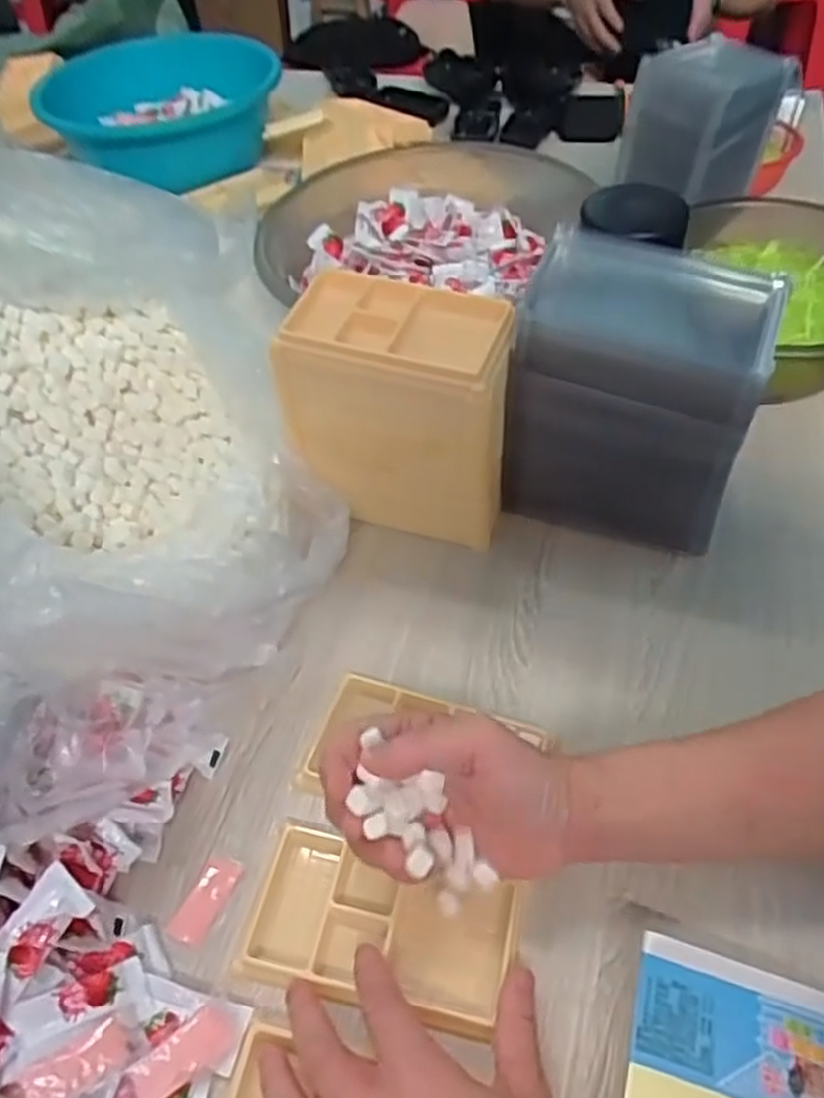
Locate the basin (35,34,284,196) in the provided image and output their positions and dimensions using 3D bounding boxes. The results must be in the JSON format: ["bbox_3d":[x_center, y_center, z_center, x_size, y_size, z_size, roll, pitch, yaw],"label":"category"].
[{"bbox_3d":[-0.291,-0.550,0.975,0.247,0.096,0.242,-2,50,3],"label":"basin"}]

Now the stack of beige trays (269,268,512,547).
[{"bbox_3d":[-0.003,-0.085,0.520,0.133,0.152,0.077,12,52,14],"label":"stack of beige trays"}]

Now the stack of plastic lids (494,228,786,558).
[{"bbox_3d":[0.140,-0.094,0.503,0.136,0.168,0.092,15,53,17],"label":"stack of plastic lids"}]

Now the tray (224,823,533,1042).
[{"bbox_3d":[-0.016,0.190,0.396,0.130,0.015,0.074,11,52,14],"label":"tray"}]

